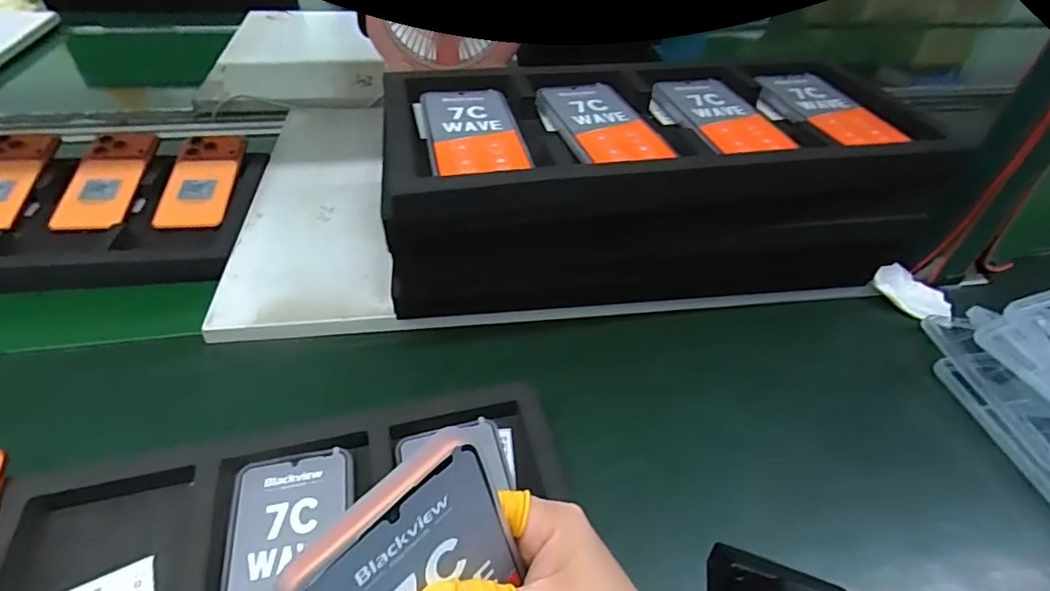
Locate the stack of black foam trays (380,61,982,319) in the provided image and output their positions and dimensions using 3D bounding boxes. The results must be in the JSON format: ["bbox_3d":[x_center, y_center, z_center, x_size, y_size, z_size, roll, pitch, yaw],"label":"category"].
[{"bbox_3d":[0.125,-0.117,0.520,0.494,0.131,0.223,-4,43,-9],"label":"stack of black foam trays"}]

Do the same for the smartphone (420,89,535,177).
[{"bbox_3d":[-0.045,-0.143,0.458,0.078,0.005,0.148,-6,43,-11],"label":"smartphone"}]

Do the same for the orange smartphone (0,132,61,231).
[{"bbox_3d":[-0.609,-0.132,0.621,0.072,0.010,0.149,2,59,-13],"label":"orange smartphone"}]

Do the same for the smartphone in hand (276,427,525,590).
[{"bbox_3d":[-0.034,0.129,0.213,0.010,0.156,0.077,21,43,41],"label":"smartphone in hand"}]

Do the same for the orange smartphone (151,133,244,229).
[{"bbox_3d":[-0.391,-0.144,0.650,0.076,0.009,0.161,-2,55,-7],"label":"orange smartphone"}]

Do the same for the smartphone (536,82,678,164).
[{"bbox_3d":[0.066,-0.154,0.478,0.078,0.009,0.156,-9,44,-14],"label":"smartphone"}]

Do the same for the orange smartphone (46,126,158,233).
[{"bbox_3d":[-0.497,-0.142,0.639,0.078,0.006,0.159,-1,58,-11],"label":"orange smartphone"}]

